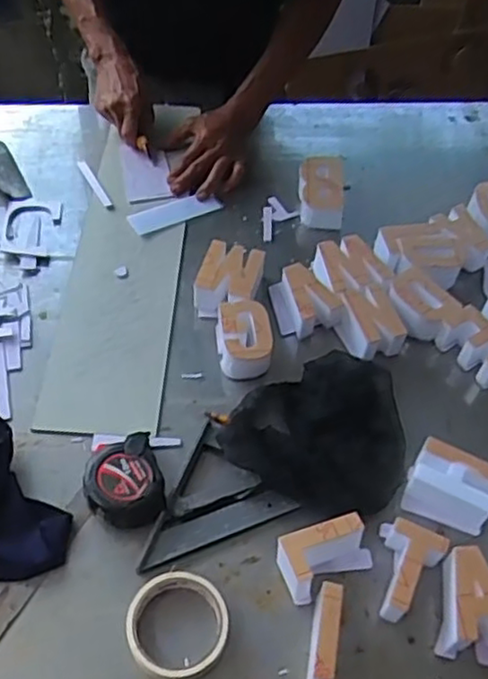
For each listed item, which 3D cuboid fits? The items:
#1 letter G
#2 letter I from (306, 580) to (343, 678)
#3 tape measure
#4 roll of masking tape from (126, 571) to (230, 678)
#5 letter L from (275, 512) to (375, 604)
[{"bbox_3d":[0.001,-0.001,0.798,0.059,0.053,0.083,-5,52,-8],"label":"letter G"},{"bbox_3d":[0.072,0.266,0.607,0.019,0.045,0.084,11,52,4],"label":"letter I"},{"bbox_3d":[-0.122,0.145,0.686,0.078,0.040,0.094,-12,54,-13],"label":"tape measure"},{"bbox_3d":[-0.060,0.256,0.609,0.088,0.028,0.090,2,52,-3],"label":"roll of masking tape"},{"bbox_3d":[0.081,0.206,0.645,0.087,0.052,0.051,-16,55,-16],"label":"letter L"}]

